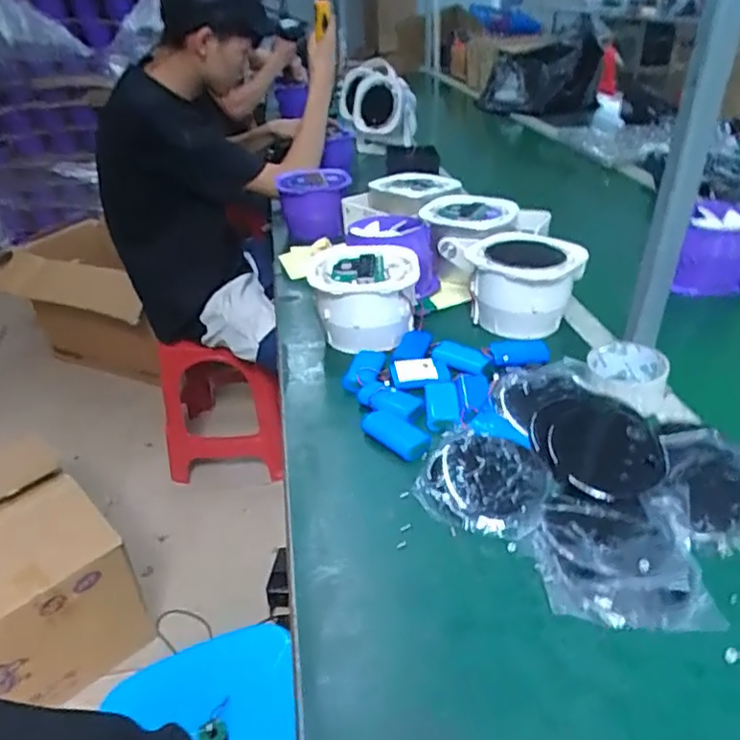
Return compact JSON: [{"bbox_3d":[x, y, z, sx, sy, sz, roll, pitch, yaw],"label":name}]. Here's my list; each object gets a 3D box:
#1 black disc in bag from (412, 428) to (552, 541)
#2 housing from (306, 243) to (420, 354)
[{"bbox_3d":[0.104,0.100,0.550,0.112,0.022,0.105,-2,31,1],"label":"black disc in bag"},{"bbox_3d":[-0.007,-0.097,0.796,0.136,0.089,0.142,0,31,5],"label":"housing"}]

